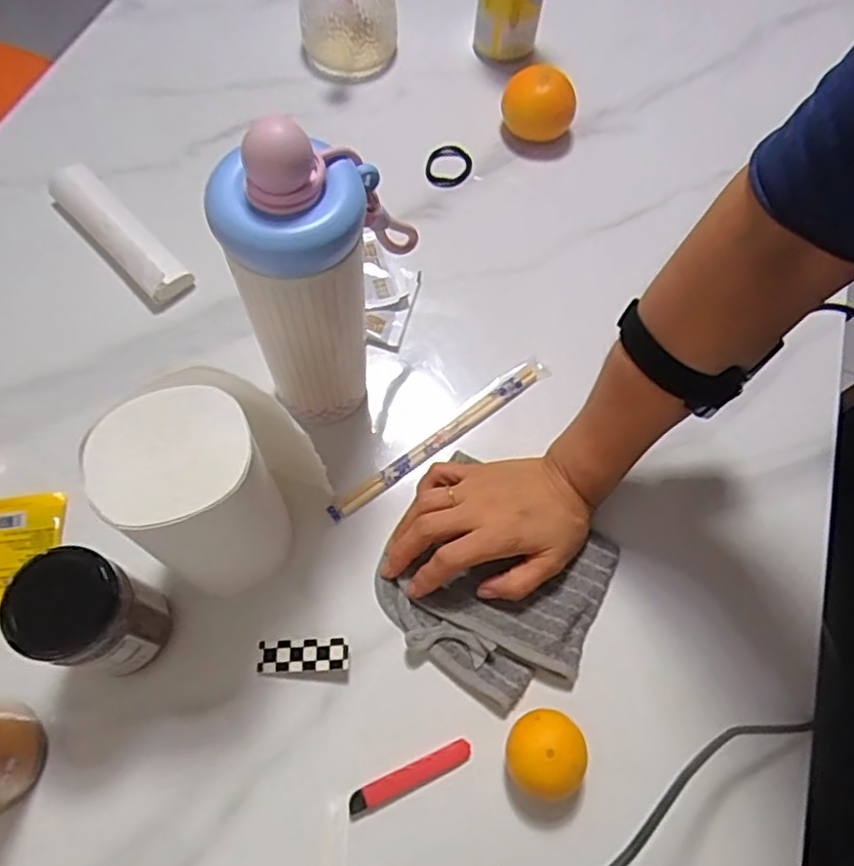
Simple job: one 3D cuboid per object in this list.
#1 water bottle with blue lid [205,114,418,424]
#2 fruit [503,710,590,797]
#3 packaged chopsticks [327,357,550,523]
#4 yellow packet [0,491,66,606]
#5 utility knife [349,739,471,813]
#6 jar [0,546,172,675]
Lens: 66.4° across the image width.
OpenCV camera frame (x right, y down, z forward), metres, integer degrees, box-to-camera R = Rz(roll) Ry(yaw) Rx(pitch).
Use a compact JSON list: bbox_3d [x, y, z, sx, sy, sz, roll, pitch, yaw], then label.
[{"bbox_3d":[-0.061,-0.092,0.419,0.108,0.237,0.100,-4,65,-5],"label":"water bottle with blue lid"},{"bbox_3d":[0.071,0.195,0.398,0.041,0.041,0.047,11,65,2],"label":"fruit"},{"bbox_3d":[0.013,0.003,0.504,0.207,0.015,0.016,-35,71,-18],"label":"packaged chopsticks"},{"bbox_3d":[-0.285,0.081,0.448,0.057,0.008,0.076,-6,65,-6],"label":"yellow packet"},{"bbox_3d":[-0.010,0.211,0.403,0.080,0.008,0.013,-21,67,-12],"label":"utility knife"},{"bbox_3d":[-0.195,0.110,0.388,0.060,0.103,0.057,1,65,-3],"label":"jar"}]

